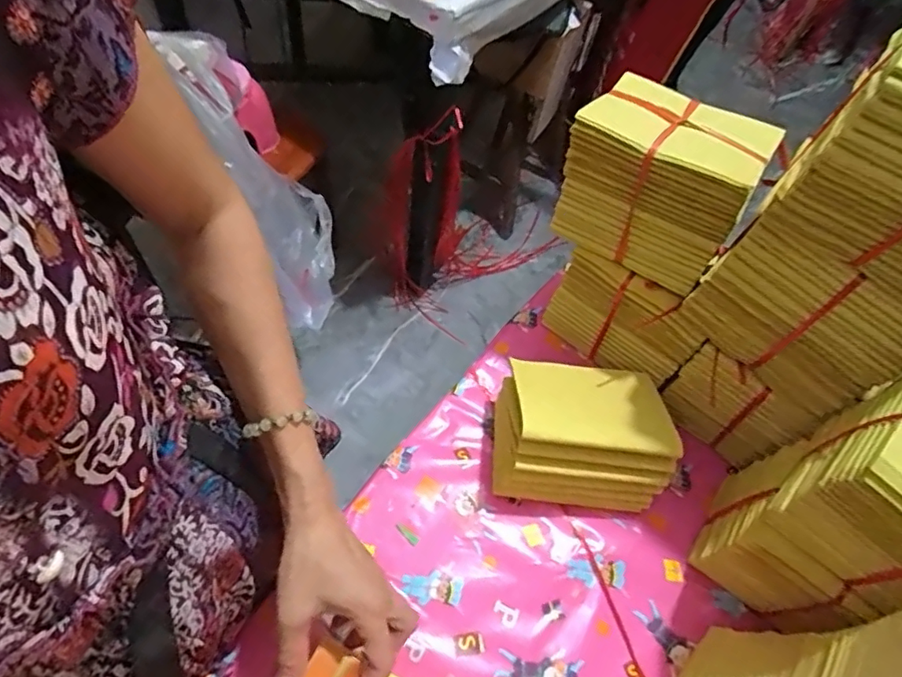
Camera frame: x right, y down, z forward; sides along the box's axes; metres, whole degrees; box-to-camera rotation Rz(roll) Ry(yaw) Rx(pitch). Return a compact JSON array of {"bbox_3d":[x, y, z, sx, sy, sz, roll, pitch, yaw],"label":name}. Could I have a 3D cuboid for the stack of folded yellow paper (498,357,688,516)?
[{"bbox_3d":[0.134,0.104,0.608,0.164,0.114,0.115,8,37,-5],"label":"stack of folded yellow paper"}]

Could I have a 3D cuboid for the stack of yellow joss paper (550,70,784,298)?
[{"bbox_3d":[0.204,-0.164,0.567,0.170,0.133,0.127,30,63,13],"label":"stack of yellow joss paper"}]

